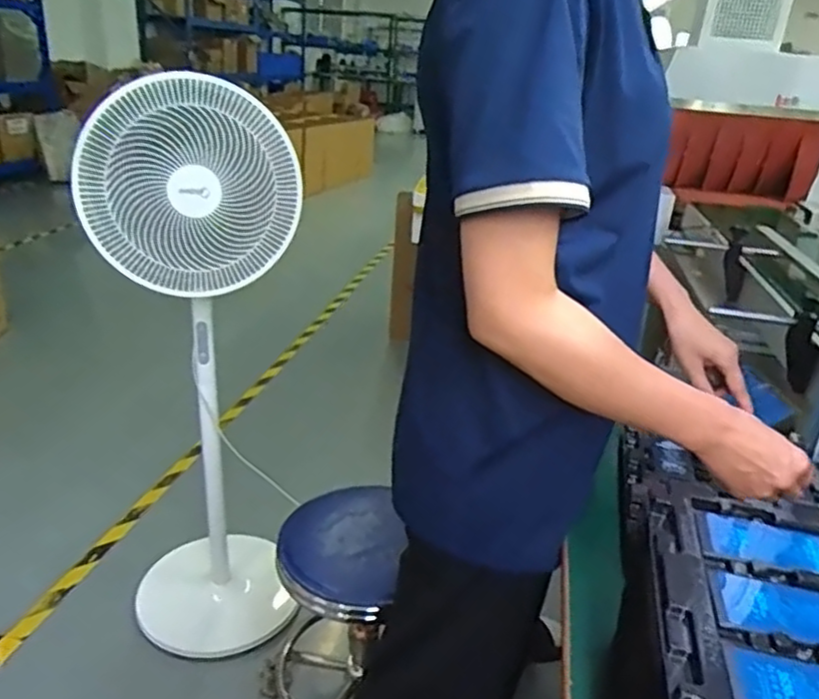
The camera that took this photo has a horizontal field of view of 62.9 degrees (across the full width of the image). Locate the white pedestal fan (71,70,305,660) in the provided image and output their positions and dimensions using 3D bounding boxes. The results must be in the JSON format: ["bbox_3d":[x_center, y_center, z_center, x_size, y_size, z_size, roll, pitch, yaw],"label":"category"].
[{"bbox_3d":[-0.398,0.070,1.311,0.347,1.086,0.309,-5,25,-18],"label":"white pedestal fan"}]

